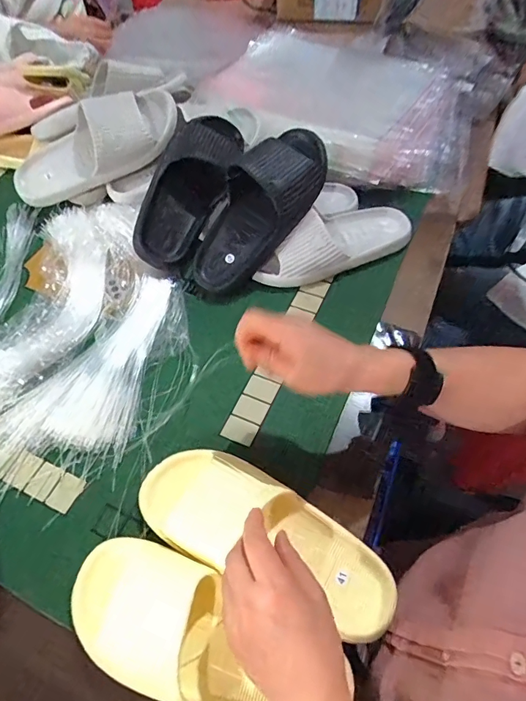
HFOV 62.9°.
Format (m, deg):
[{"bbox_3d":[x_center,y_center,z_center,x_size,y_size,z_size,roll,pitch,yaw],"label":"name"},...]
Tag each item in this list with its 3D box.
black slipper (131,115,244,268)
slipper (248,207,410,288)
[{"bbox_3d":[-0.103,-0.242,0.651,0.125,0.094,0.261,24,84,17],"label":"black slipper"},{"bbox_3d":[0.106,-0.171,0.652,0.248,0.059,0.098,-21,58,-12],"label":"slipper"}]

